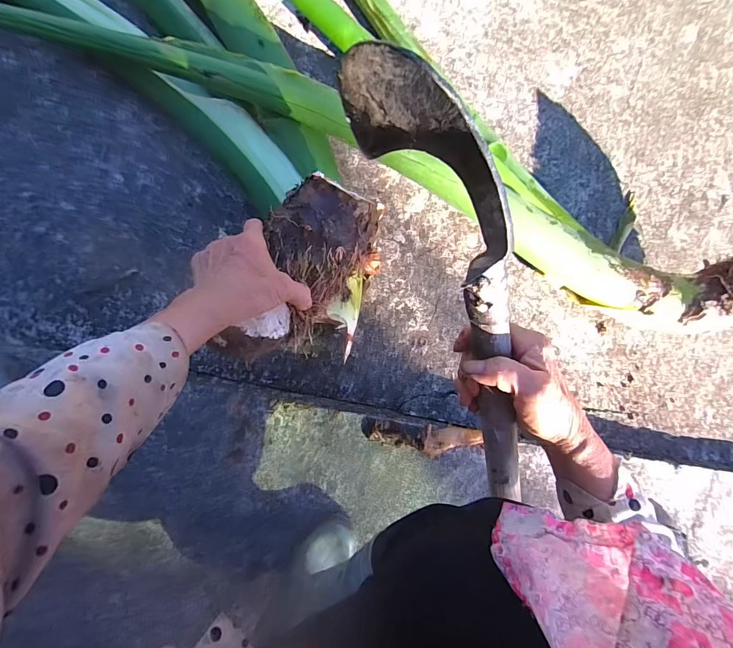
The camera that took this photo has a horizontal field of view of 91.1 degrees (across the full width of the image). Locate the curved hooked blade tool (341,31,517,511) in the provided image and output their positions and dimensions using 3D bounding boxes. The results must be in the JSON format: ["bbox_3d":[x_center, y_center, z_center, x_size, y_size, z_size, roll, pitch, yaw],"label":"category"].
[{"bbox_3d":[0.079,-0.005,0.286,0.045,0.123,0.382,-24,110,-5],"label":"curved hooked blade tool"}]

